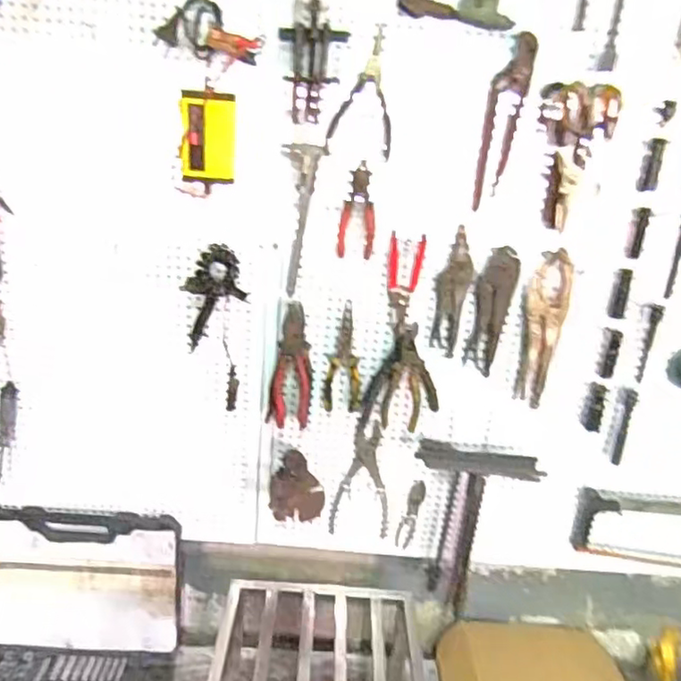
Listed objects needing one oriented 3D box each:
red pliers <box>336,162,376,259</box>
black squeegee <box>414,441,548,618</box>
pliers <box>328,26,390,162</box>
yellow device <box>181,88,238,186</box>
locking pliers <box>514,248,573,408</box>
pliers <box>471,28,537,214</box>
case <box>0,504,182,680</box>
[{"bbox_3d":[0.027,-0.191,0.930,0.053,0.137,0.015,7,22,2],"label":"red pliers"},{"bbox_3d":[0.223,0.321,1.106,0.194,0.317,0.074,11,23,14],"label":"black squeegee"},{"bbox_3d":[0.033,-0.343,0.862,0.089,0.162,0.008,5,22,-2],"label":"pliers"},{"bbox_3d":[-0.186,-0.285,0.883,0.071,0.122,0.023,1,23,-11],"label":"yellow device"},{"bbox_3d":[0.314,-0.014,0.976,0.055,0.244,0.038,14,24,20],"label":"locking pliers"},{"bbox_3d":[0.230,-0.305,0.872,0.055,0.220,0.023,6,22,0],"label":"pliers"},{"bbox_3d":[-0.486,0.520,1.054,0.404,0.276,0.373,3,22,-7],"label":"case"}]

